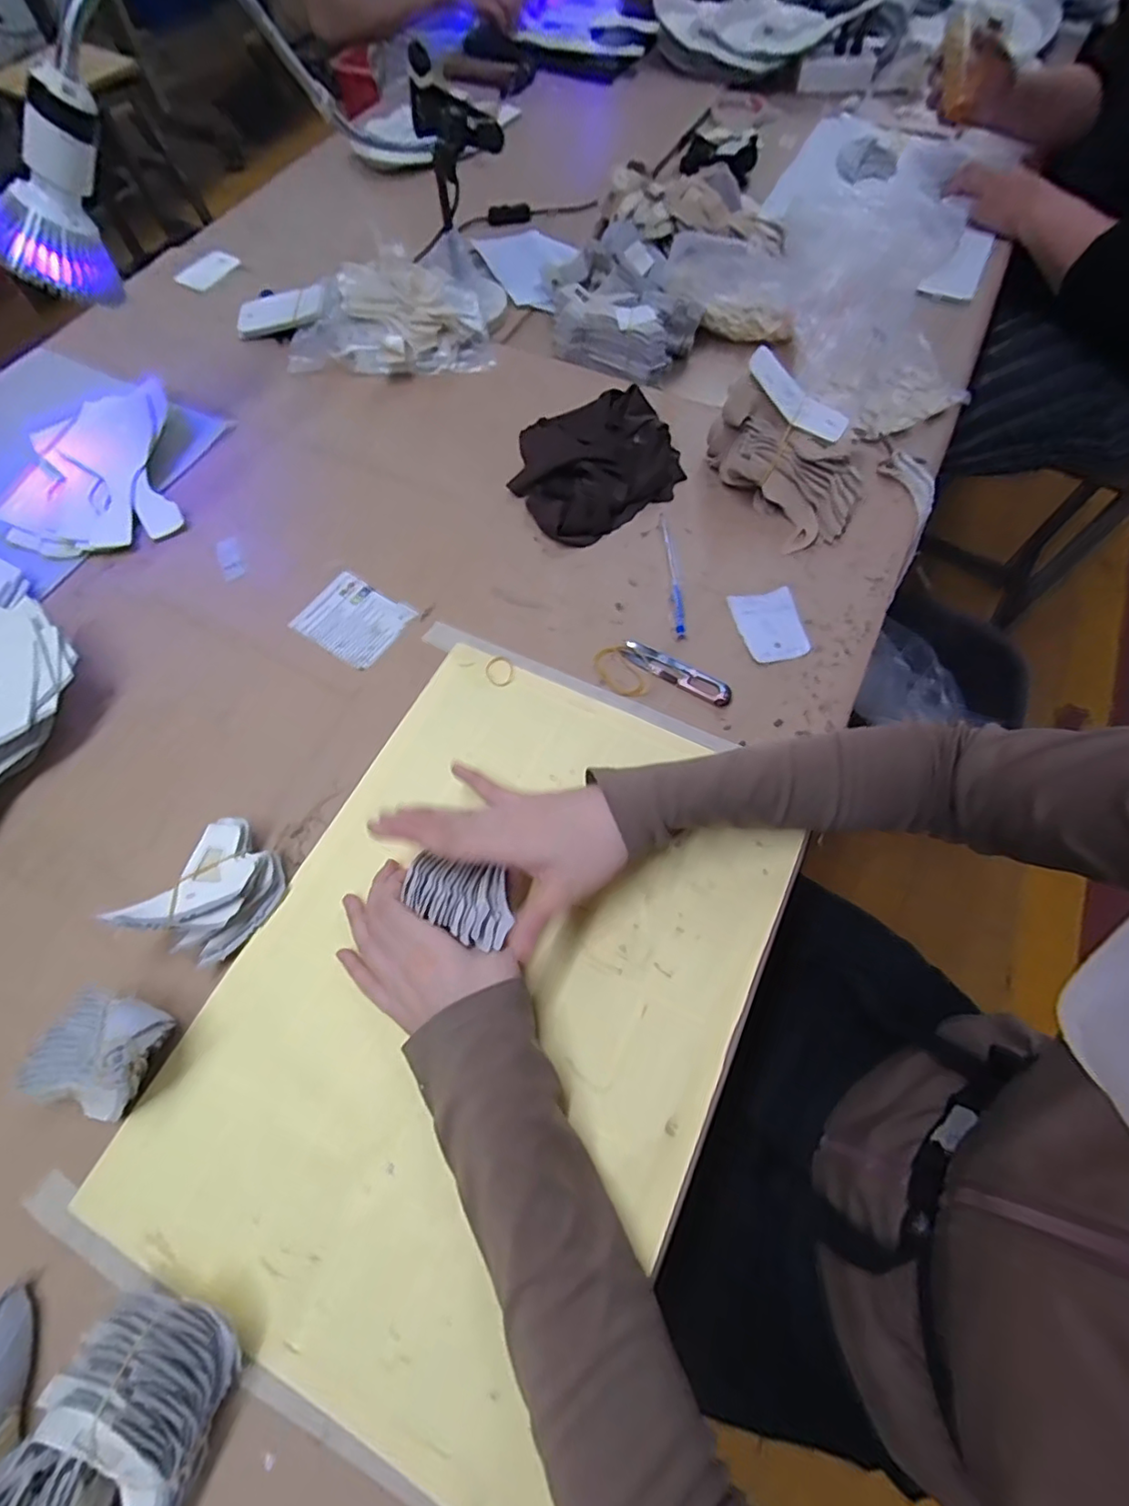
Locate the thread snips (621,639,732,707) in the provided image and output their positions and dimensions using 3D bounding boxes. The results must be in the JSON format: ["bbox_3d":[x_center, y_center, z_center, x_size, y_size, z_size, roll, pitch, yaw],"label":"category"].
[{"bbox_3d":[0.092,-0.067,0.482,0.095,0.007,0.021,32,69,14],"label":"thread snips"}]

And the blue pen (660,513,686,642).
[{"bbox_3d":[0.096,-0.160,0.521,0.009,0.007,0.142,-2,65,0],"label":"blue pen"}]

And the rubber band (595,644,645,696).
[{"bbox_3d":[0.045,-0.066,0.480,0.030,0.004,0.051,-20,66,-8],"label":"rubber band"}]

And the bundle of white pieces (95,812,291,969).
[{"bbox_3d":[-0.233,0.091,0.395,0.061,0.047,0.087,24,68,12],"label":"bundle of white pieces"}]

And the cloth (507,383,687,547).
[{"bbox_3d":[0.028,-0.281,0.565,0.164,0.037,0.135,-33,69,-14],"label":"cloth"}]

